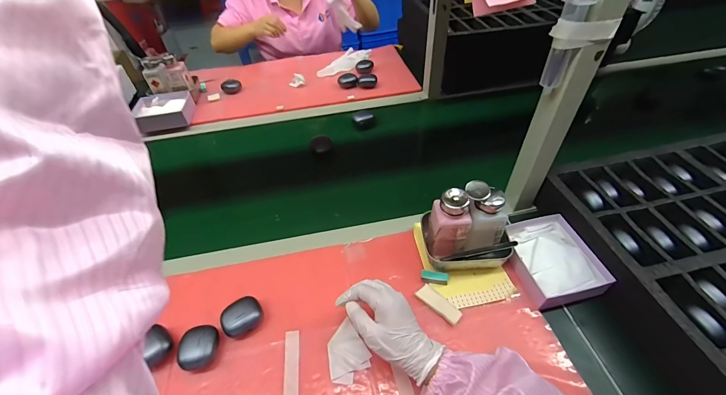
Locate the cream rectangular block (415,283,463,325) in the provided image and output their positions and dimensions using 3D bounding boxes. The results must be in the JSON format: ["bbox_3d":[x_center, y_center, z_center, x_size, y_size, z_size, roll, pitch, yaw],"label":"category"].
[{"bbox_3d":[0.115,0.160,0.478,0.069,0.010,0.026,34,57,31],"label":"cream rectangular block"}]

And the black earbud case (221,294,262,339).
[{"bbox_3d":[-0.180,0.178,0.474,0.056,0.021,0.051,-23,49,-17],"label":"black earbud case"}]

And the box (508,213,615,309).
[{"bbox_3d":[0.292,0.092,0.509,0.118,0.034,0.156,-10,47,-5],"label":"box"}]

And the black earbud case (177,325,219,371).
[{"bbox_3d":[-0.229,0.210,0.446,0.045,0.027,0.055,-3,46,1],"label":"black earbud case"}]

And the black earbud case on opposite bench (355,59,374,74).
[{"bbox_3d":[0.006,-0.421,1.023,0.056,0.033,0.037,-6,46,-1],"label":"black earbud case on opposite bench"}]

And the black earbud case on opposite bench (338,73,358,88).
[{"bbox_3d":[-0.046,-0.352,0.966,0.056,0.030,0.050,-7,46,-2],"label":"black earbud case on opposite bench"}]

